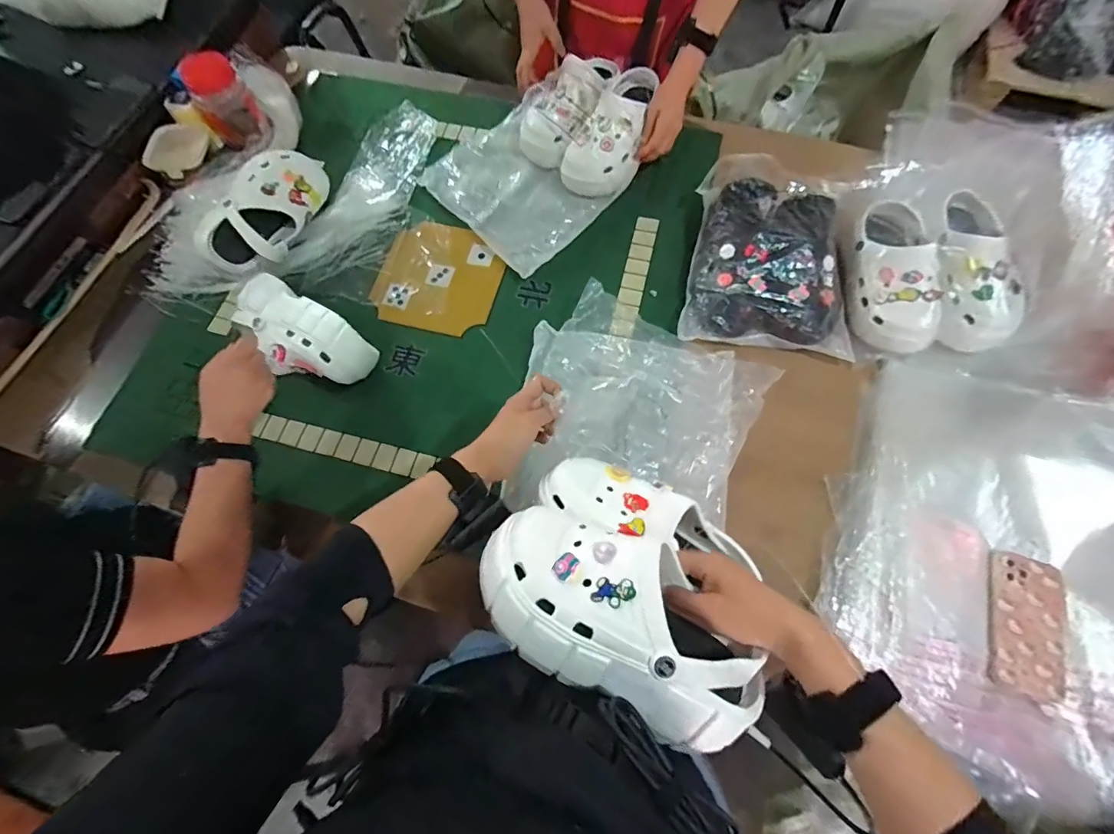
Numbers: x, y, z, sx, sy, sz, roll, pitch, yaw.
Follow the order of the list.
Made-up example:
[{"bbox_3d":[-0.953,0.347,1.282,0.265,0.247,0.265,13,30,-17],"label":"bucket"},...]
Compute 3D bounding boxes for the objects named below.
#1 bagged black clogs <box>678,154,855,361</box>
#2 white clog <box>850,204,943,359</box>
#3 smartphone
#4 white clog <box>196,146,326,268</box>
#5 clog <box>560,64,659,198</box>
[{"bbox_3d":[0.343,-0.260,0.760,0.258,0.093,0.296,7,70,3],"label":"bagged black clogs"},{"bbox_3d":[0.499,-0.211,0.710,0.095,0.092,0.232,-2,83,0],"label":"white clog"},{"bbox_3d":[0.587,0.257,0.588,0.086,0.014,0.164,19,71,7],"label":"smartphone"},{"bbox_3d":[-0.484,-0.361,0.808,0.101,0.111,0.250,19,71,7],"label":"white clog"},{"bbox_3d":[0.097,-0.512,0.833,0.118,0.082,0.255,18,71,6],"label":"clog"}]

